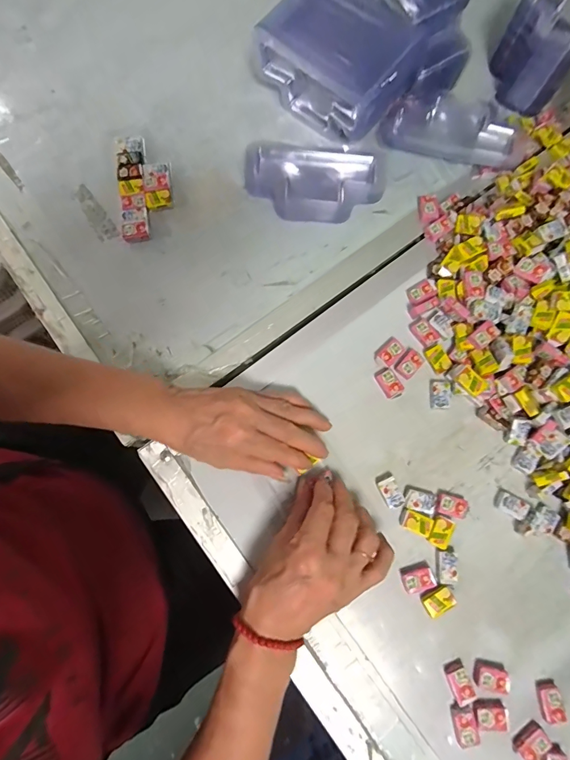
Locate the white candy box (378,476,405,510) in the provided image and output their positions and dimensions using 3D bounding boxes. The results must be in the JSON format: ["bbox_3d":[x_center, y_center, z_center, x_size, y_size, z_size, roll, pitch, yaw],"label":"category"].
[{"bbox_3d":[0.094,0.101,0.354,0.016,0.010,0.025,-24,80,-4],"label":"white candy box"}]

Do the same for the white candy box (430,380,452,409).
[{"bbox_3d":[0.147,0.014,0.370,0.019,0.008,0.026,3,79,1],"label":"white candy box"}]

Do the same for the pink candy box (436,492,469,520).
[{"bbox_3d":[0.149,0.112,0.352,0.027,0.008,0.019,19,80,4],"label":"pink candy box"}]

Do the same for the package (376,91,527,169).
[{"bbox_3d":[0.182,-0.266,0.415,0.150,0.024,0.070,15,80,3],"label":"package"}]

